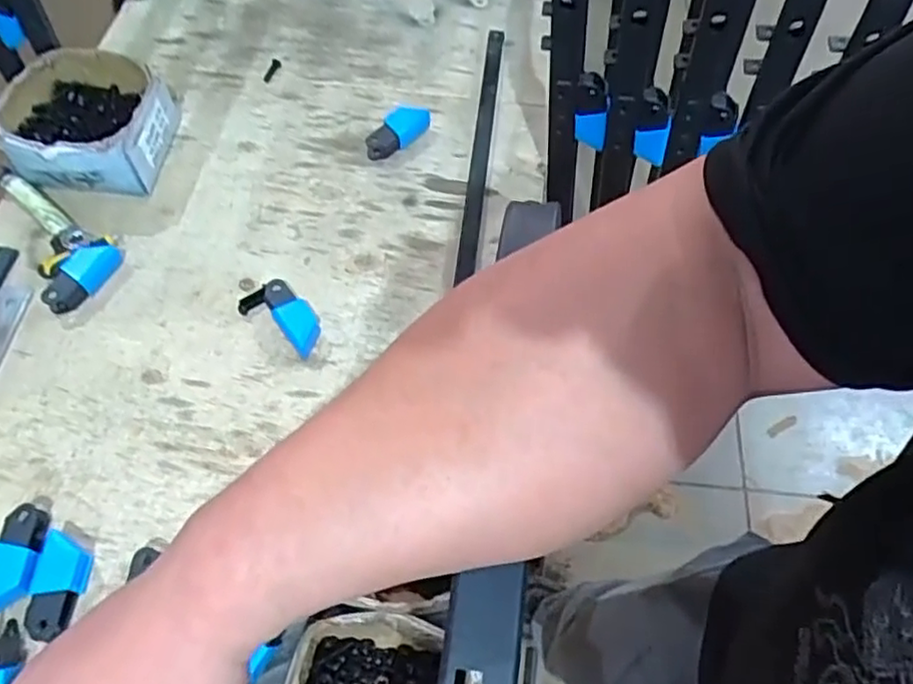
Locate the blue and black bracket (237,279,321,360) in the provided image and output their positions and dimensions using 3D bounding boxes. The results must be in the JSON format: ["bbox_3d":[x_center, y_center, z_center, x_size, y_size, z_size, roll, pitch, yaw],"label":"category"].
[{"bbox_3d":[-0.180,-0.029,0.704,0.097,0.029,0.048,38,64,23],"label":"blue and black bracket"}]

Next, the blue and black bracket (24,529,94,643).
[{"bbox_3d":[-0.335,0.204,0.568,0.037,0.025,0.080,4,56,3],"label":"blue and black bracket"}]

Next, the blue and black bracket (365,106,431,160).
[{"bbox_3d":[-0.070,-0.267,0.850,0.040,0.027,0.091,36,63,22],"label":"blue and black bracket"}]

